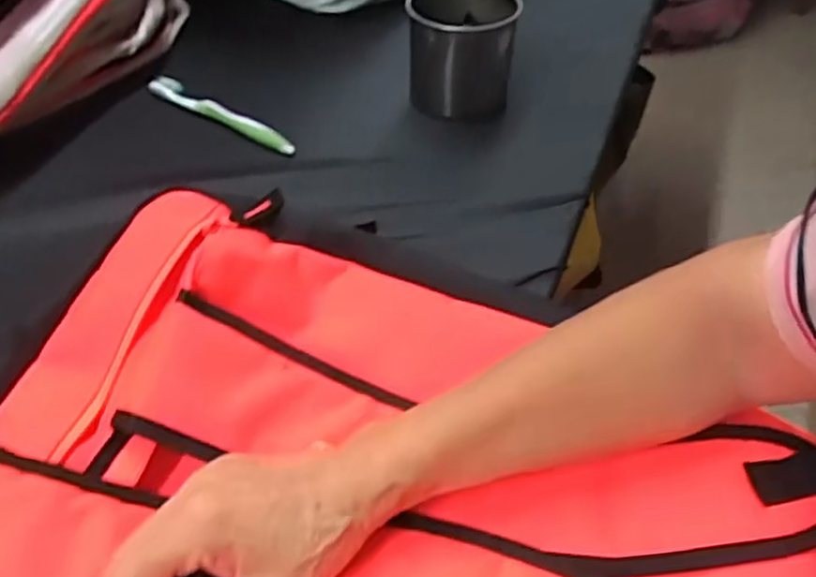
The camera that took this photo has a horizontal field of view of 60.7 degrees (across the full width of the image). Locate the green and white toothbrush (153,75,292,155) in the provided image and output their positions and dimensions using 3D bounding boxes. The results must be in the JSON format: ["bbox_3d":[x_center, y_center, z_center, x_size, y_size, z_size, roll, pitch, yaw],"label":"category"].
[{"bbox_3d":[-0.178,-0.164,0.657,0.184,0.021,0.011,30,55,22],"label":"green and white toothbrush"}]

